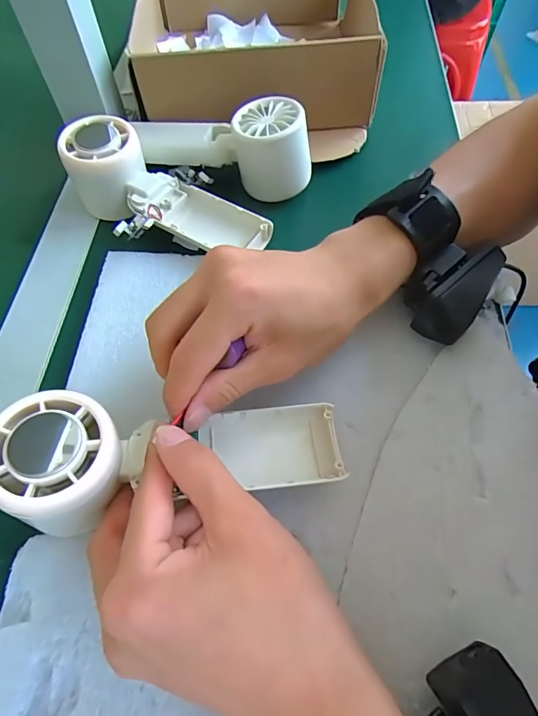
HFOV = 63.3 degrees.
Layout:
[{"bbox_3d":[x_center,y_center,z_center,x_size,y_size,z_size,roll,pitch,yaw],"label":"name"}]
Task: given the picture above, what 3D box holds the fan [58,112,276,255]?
[{"bbox_3d":[-0.075,-0.118,0.328,0.160,0.049,0.054,26,64,1],"label":"fan"}]

